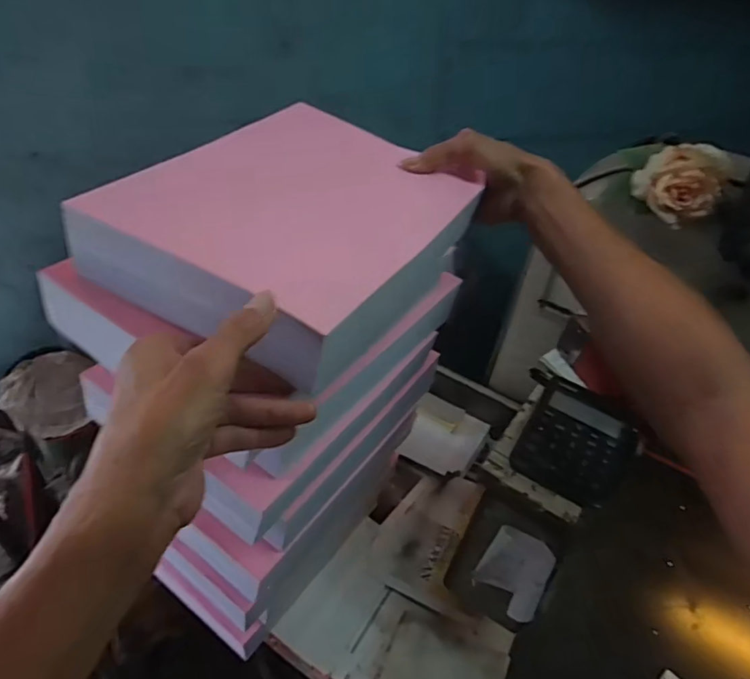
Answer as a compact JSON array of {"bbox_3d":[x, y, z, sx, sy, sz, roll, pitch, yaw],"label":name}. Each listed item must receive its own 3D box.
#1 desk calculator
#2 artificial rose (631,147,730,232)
[{"bbox_3d":[0.227,0.107,0.586,0.110,0.023,0.153,27,45,21],"label":"desk calculator"},{"bbox_3d":[0.349,-0.183,0.607,0.089,0.081,0.061,29,45,23],"label":"artificial rose"}]

